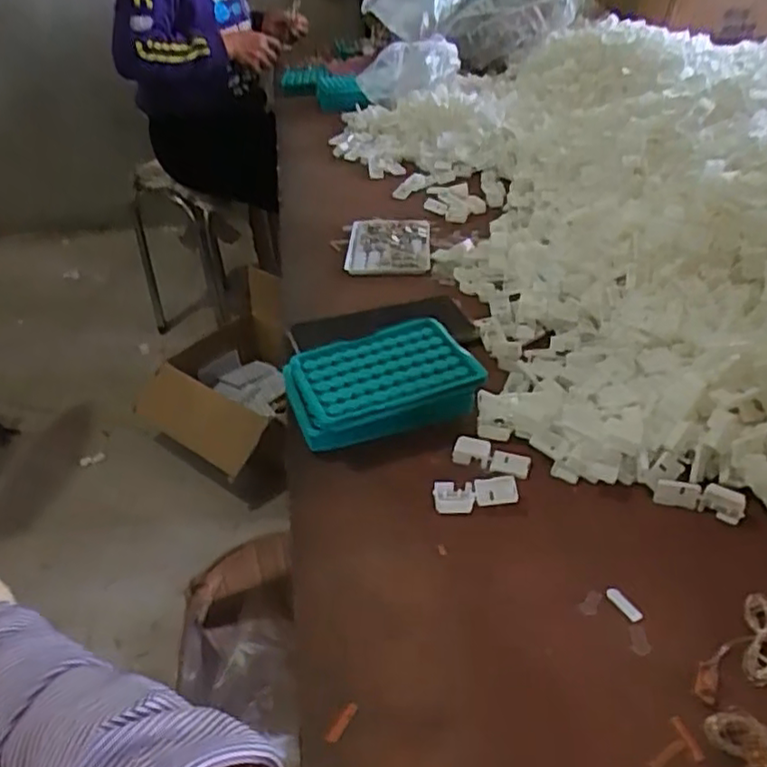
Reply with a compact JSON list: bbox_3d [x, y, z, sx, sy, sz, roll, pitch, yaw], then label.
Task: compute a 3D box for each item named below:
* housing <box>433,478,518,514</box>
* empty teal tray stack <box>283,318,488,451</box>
[{"bbox_3d":[0.063,0.076,0.458,0.056,0.011,0.021,-6,36,-4],"label":"housing"},{"bbox_3d":[-0.003,0.000,0.537,0.143,0.041,0.094,-14,37,-15],"label":"empty teal tray stack"}]

